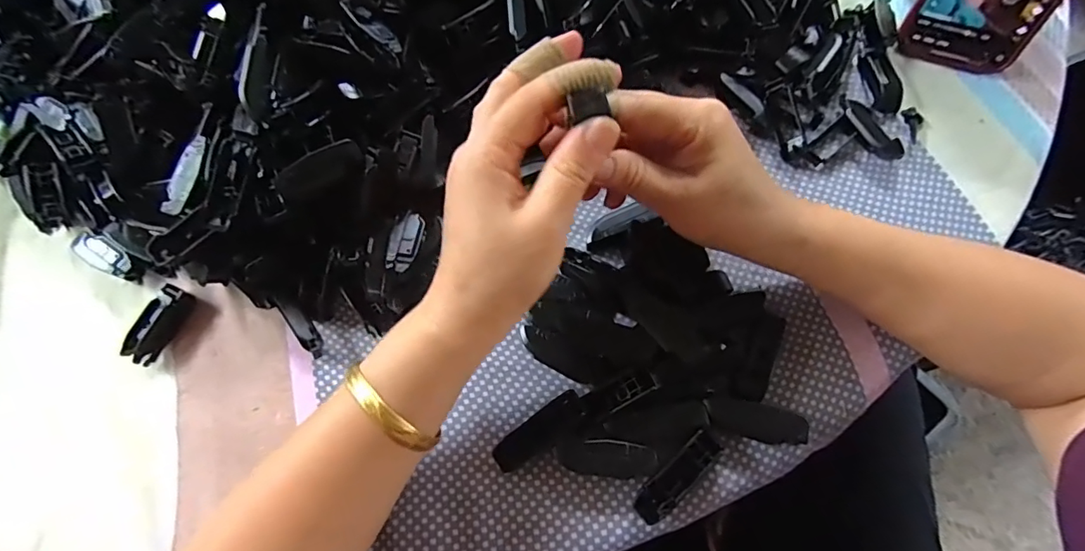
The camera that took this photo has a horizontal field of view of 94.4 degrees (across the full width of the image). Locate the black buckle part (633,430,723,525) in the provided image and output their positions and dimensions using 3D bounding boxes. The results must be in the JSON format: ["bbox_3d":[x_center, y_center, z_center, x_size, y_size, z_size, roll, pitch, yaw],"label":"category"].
[{"bbox_3d":[0.071,0.106,0.267,0.055,0.015,0.016,-43,73,-13],"label":"black buckle part"}]

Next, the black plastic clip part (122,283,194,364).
[{"bbox_3d":[-0.235,0.030,0.307,0.016,0.017,0.046,26,72,12],"label":"black plastic clip part"}]

